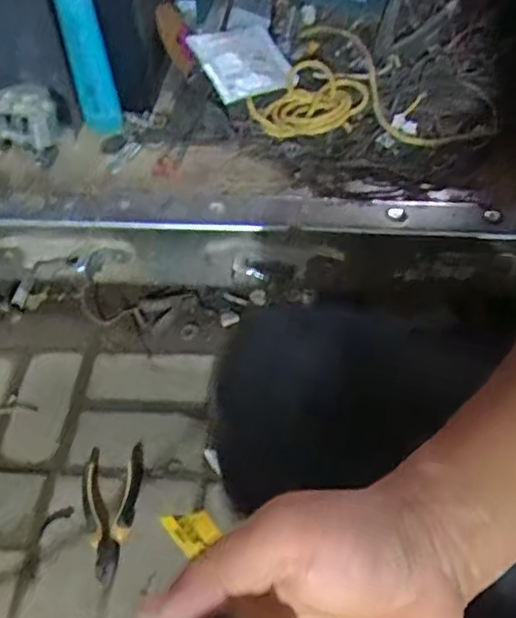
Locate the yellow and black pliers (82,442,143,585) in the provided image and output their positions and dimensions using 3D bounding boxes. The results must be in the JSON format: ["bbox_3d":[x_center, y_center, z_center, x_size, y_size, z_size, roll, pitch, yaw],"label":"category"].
[{"bbox_3d":[-0.188,0.245,0.776,0.071,0.012,0.167,2,50,3],"label":"yellow and black pliers"}]

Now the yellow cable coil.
[{"bbox_3d":[0.066,-0.253,0.763,0.127,0.038,0.113,-37,58,-24],"label":"yellow cable coil"}]

